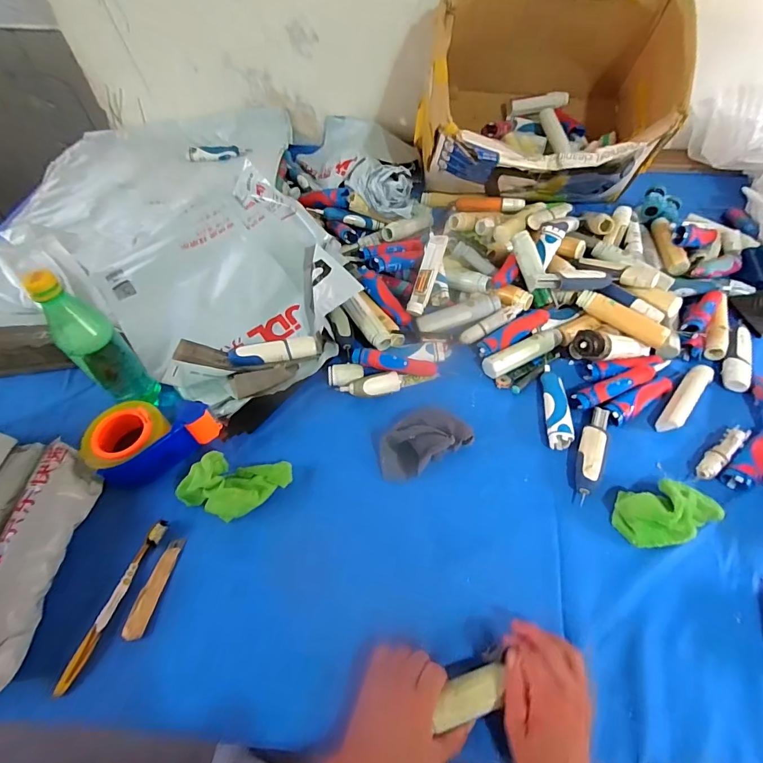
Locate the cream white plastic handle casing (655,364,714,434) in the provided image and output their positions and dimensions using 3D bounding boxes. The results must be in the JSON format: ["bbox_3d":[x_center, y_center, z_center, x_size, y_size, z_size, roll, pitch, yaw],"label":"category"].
[{"bbox_3d":[0.456,0.024,0.612,0.028,0.023,0.143,39,65,24],"label":"cream white plastic handle casing"}]

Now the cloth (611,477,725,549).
[{"bbox_3d":[0.362,0.158,0.509,0.124,0.054,0.072,-18,57,-11],"label":"cloth"}]

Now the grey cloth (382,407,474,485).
[{"bbox_3d":[0.053,0.079,0.572,0.130,0.032,0.079,-26,59,-16],"label":"grey cloth"}]

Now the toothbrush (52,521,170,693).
[{"bbox_3d":[-0.309,0.253,0.475,0.016,0.011,0.183,15,58,11],"label":"toothbrush"}]

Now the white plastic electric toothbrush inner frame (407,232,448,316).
[{"bbox_3d":[0.079,-0.187,0.704,0.034,0.022,0.148,16,80,12],"label":"white plastic electric toothbrush inner frame"}]

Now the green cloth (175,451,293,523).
[{"bbox_3d":[-0.193,0.128,0.534,0.131,0.045,0.080,-33,61,-20],"label":"green cloth"}]

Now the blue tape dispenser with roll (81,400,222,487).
[{"bbox_3d":[-0.323,0.072,0.568,0.113,0.050,0.154,38,64,23],"label":"blue tape dispenser with roll"}]

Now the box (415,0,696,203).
[{"bbox_3d":[0.315,-0.552,0.789,0.444,0.299,0.366,2,54,2],"label":"box"}]

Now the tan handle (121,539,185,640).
[{"bbox_3d":[-0.272,0.243,0.486,0.024,0.010,0.108,9,56,7],"label":"tan handle"}]

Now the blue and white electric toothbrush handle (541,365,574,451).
[{"bbox_3d":[0.261,0.033,0.607,0.033,0.021,0.137,5,56,4],"label":"blue and white electric toothbrush handle"}]

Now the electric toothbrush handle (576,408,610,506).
[{"bbox_3d":[0.293,0.095,0.565,0.036,0.027,0.143,24,59,16],"label":"electric toothbrush handle"}]

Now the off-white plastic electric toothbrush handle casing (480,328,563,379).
[{"bbox_3d":[0.231,-0.049,0.661,0.145,0.024,0.036,-22,58,-14],"label":"off-white plastic electric toothbrush handle casing"}]

